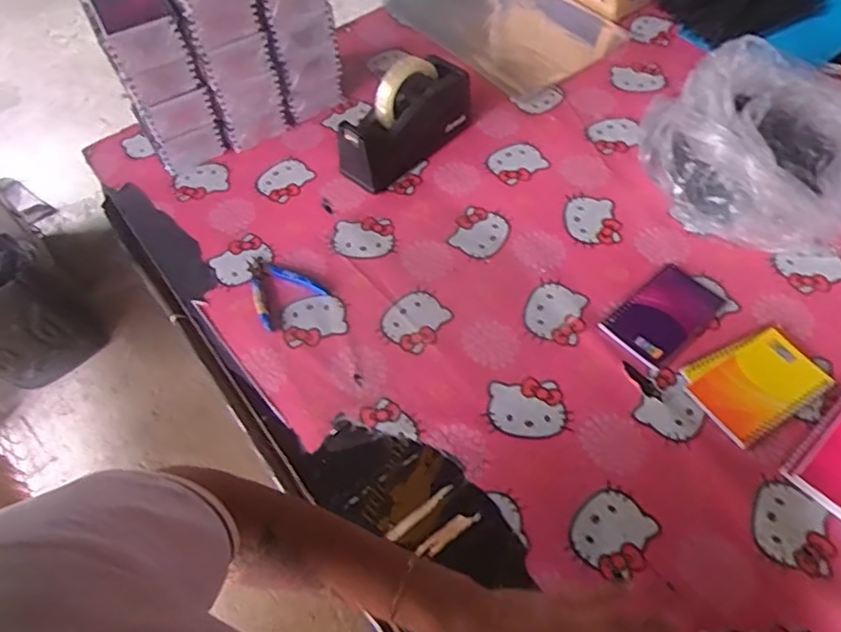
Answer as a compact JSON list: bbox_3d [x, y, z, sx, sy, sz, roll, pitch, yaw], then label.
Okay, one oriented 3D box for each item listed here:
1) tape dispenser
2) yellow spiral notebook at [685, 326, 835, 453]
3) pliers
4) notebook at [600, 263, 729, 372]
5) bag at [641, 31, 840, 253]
[{"bbox_3d":[-0.019,-0.270,0.874,0.199,0.118,0.066,-40,62,-20],"label":"tape dispenser"},{"bbox_3d":[0.350,0.068,0.669,0.125,0.016,0.093,-28,58,-13],"label":"yellow spiral notebook"},{"bbox_3d":[-0.182,-0.040,0.795,0.086,0.010,0.113,-36,60,-18],"label":"pliers"},{"bbox_3d":[0.279,-0.002,0.736,0.135,0.006,0.083,-38,61,-19],"label":"notebook"},{"bbox_3d":[0.425,-0.209,0.780,0.234,0.141,0.273,-11,56,-2],"label":"bag"}]

